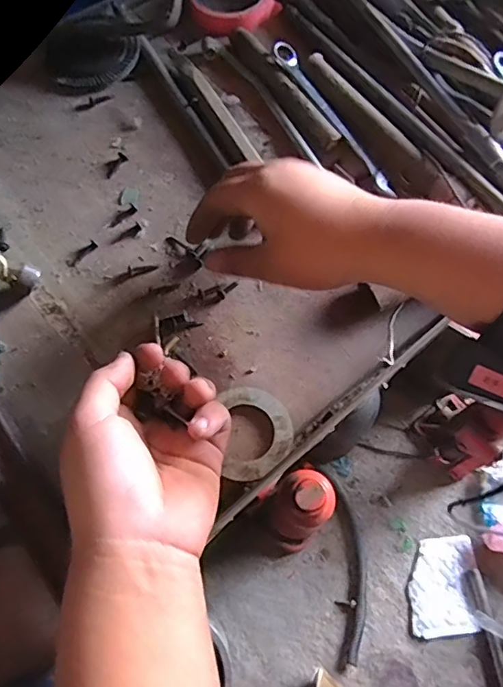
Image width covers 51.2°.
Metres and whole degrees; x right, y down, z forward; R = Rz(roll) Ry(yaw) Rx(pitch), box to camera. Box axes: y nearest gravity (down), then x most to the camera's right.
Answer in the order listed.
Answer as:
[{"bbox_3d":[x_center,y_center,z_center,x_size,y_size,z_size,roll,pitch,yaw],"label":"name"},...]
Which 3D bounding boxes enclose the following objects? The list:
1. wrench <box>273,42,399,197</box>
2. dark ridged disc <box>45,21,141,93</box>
[{"bbox_3d":[0.080,-0.220,0.508,0.021,0.009,0.199,-27,73,-15],"label":"wrench"},{"bbox_3d":[-0.164,-0.296,0.537,0.090,0.019,0.076,-38,70,-13],"label":"dark ridged disc"}]

